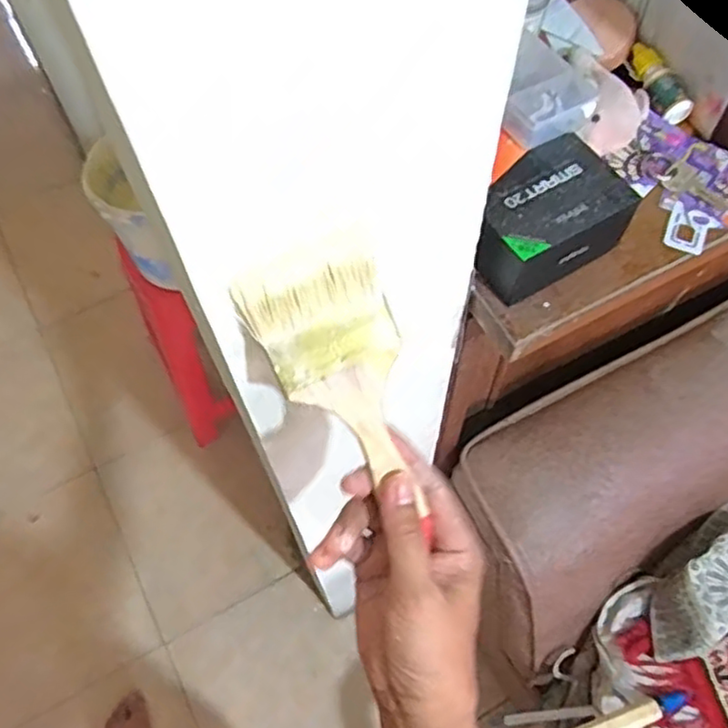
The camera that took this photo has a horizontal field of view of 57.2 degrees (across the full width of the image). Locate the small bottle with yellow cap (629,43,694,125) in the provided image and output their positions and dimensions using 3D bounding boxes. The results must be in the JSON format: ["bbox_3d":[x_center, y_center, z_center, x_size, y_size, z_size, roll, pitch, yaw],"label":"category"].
[{"bbox_3d":[0.227,-0.218,0.514,0.026,0.018,0.070,-16,63,-7],"label":"small bottle with yellow cap"}]

